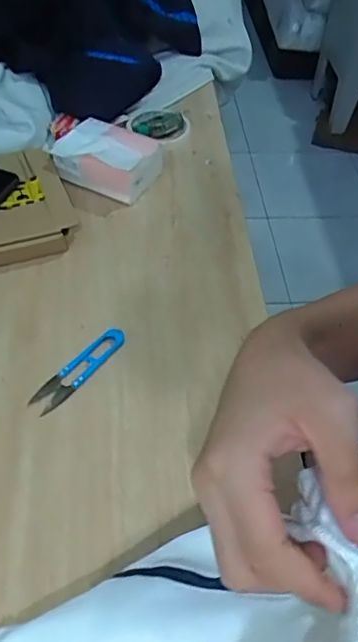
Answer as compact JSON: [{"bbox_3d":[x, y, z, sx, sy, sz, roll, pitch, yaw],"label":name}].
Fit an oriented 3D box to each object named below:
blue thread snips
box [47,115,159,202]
[{"bbox_3d":[-0.100,0.047,0.579,0.030,0.009,0.120,32,55,22],"label":"blue thread snips"},{"bbox_3d":[-0.092,-0.217,0.765,0.127,0.053,0.091,21,51,14],"label":"box"}]

